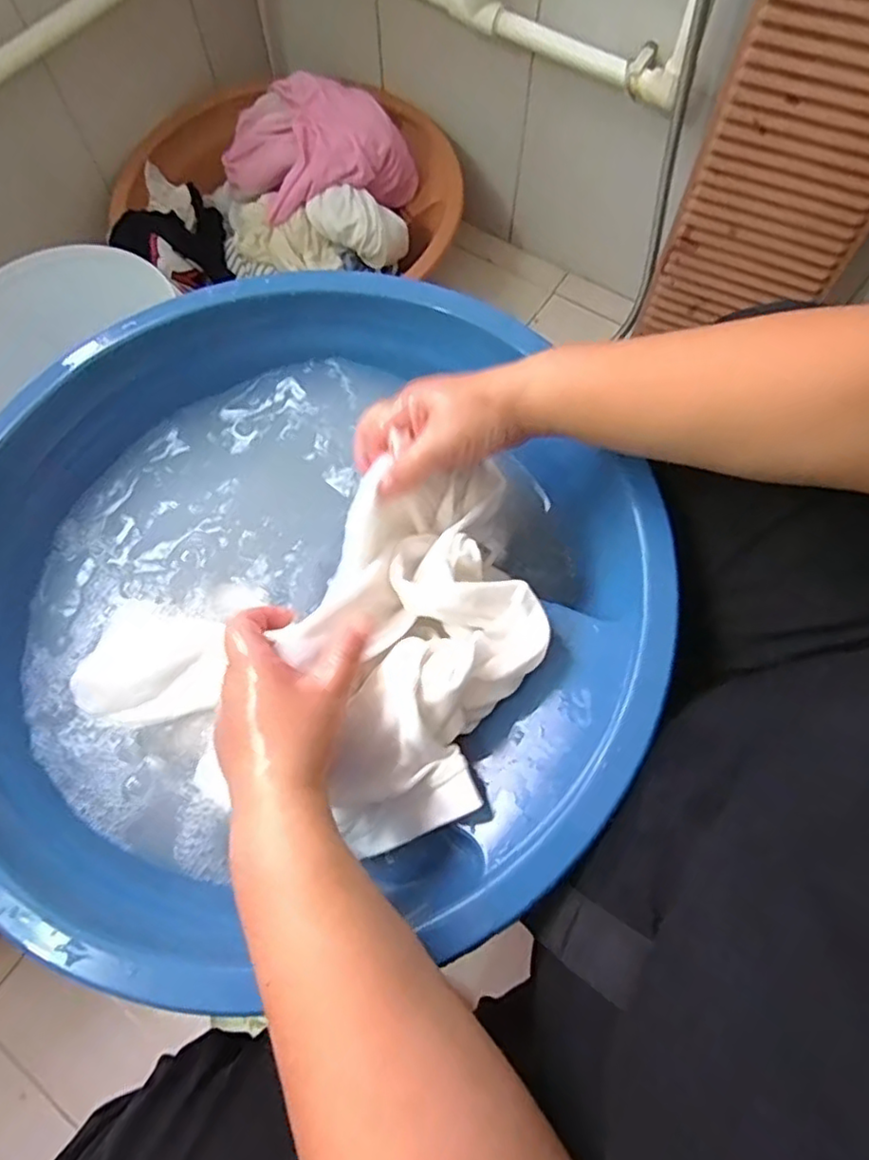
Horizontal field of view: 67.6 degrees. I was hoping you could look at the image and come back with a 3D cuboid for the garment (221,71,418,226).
[{"bbox_3d":[-0.158,-0.582,0.876,0.242,0.117,0.179,-23,71,-9],"label":"garment"}]

